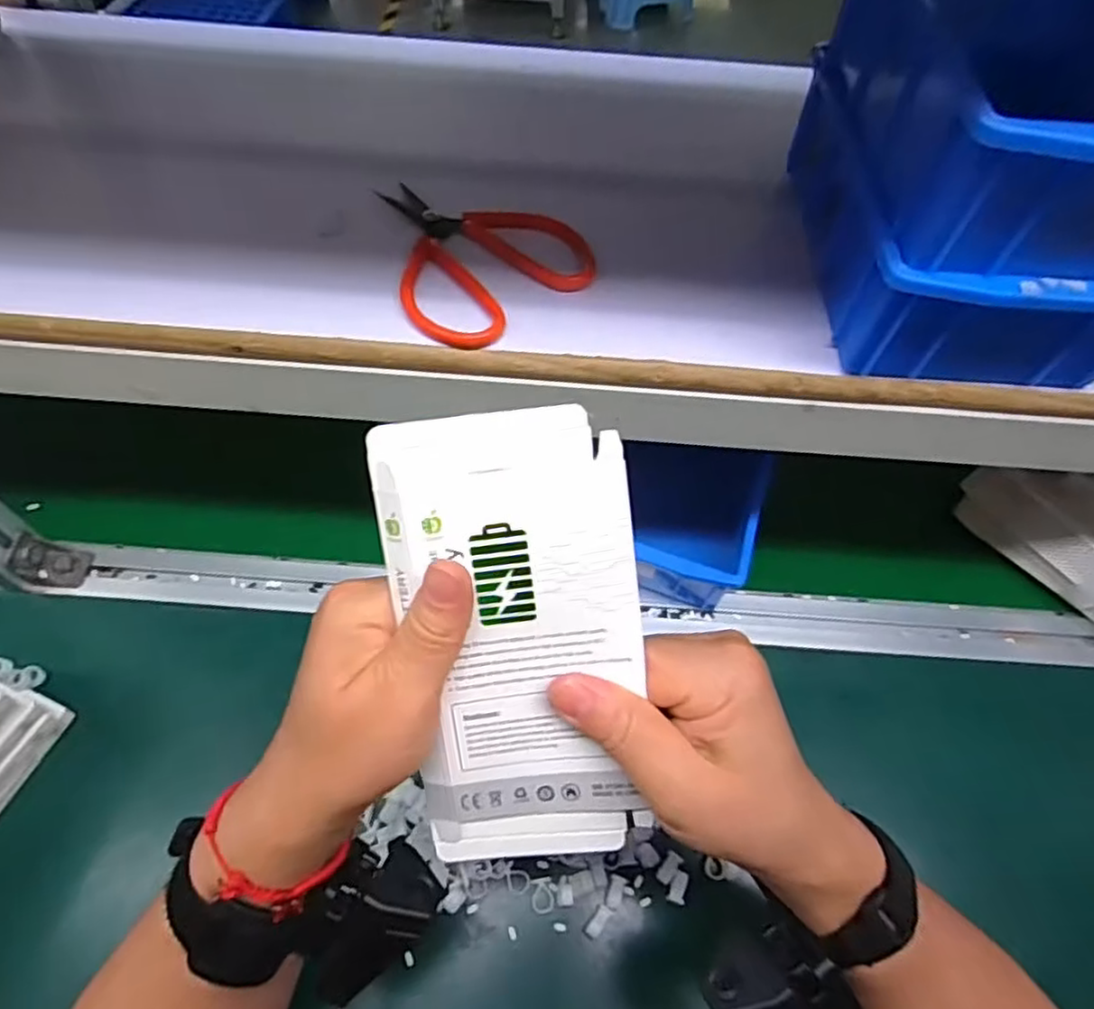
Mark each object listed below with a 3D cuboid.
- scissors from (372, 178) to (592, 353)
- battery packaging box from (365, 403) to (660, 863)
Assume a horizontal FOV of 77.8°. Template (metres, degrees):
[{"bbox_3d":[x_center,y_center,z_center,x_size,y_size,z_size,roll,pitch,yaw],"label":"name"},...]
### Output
[{"bbox_3d":[-0.042,-0.133,0.351,0.098,0.016,0.115,-33,65,-22],"label":"scissors"},{"bbox_3d":[-0.010,0.054,0.247,0.084,0.170,0.018,-6,14,-7],"label":"battery packaging box"}]

